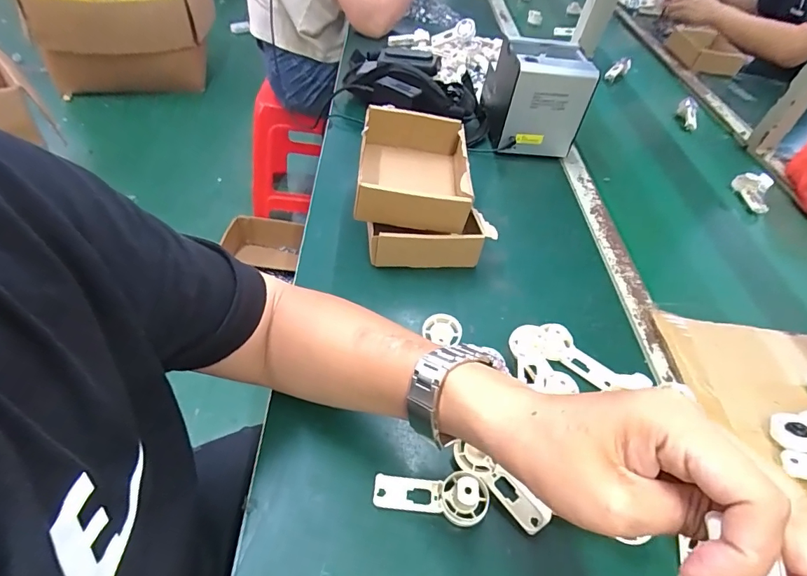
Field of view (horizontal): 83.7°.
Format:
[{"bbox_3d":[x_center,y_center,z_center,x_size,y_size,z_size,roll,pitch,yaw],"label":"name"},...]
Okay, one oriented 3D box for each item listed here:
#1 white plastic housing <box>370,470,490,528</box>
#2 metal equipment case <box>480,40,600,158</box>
[{"bbox_3d":[0.023,0.166,0.369,0.092,0.030,0.037,12,47,4],"label":"white plastic housing"},{"bbox_3d":[0.220,-0.306,0.748,0.126,0.157,0.108,6,47,-5],"label":"metal equipment case"}]

